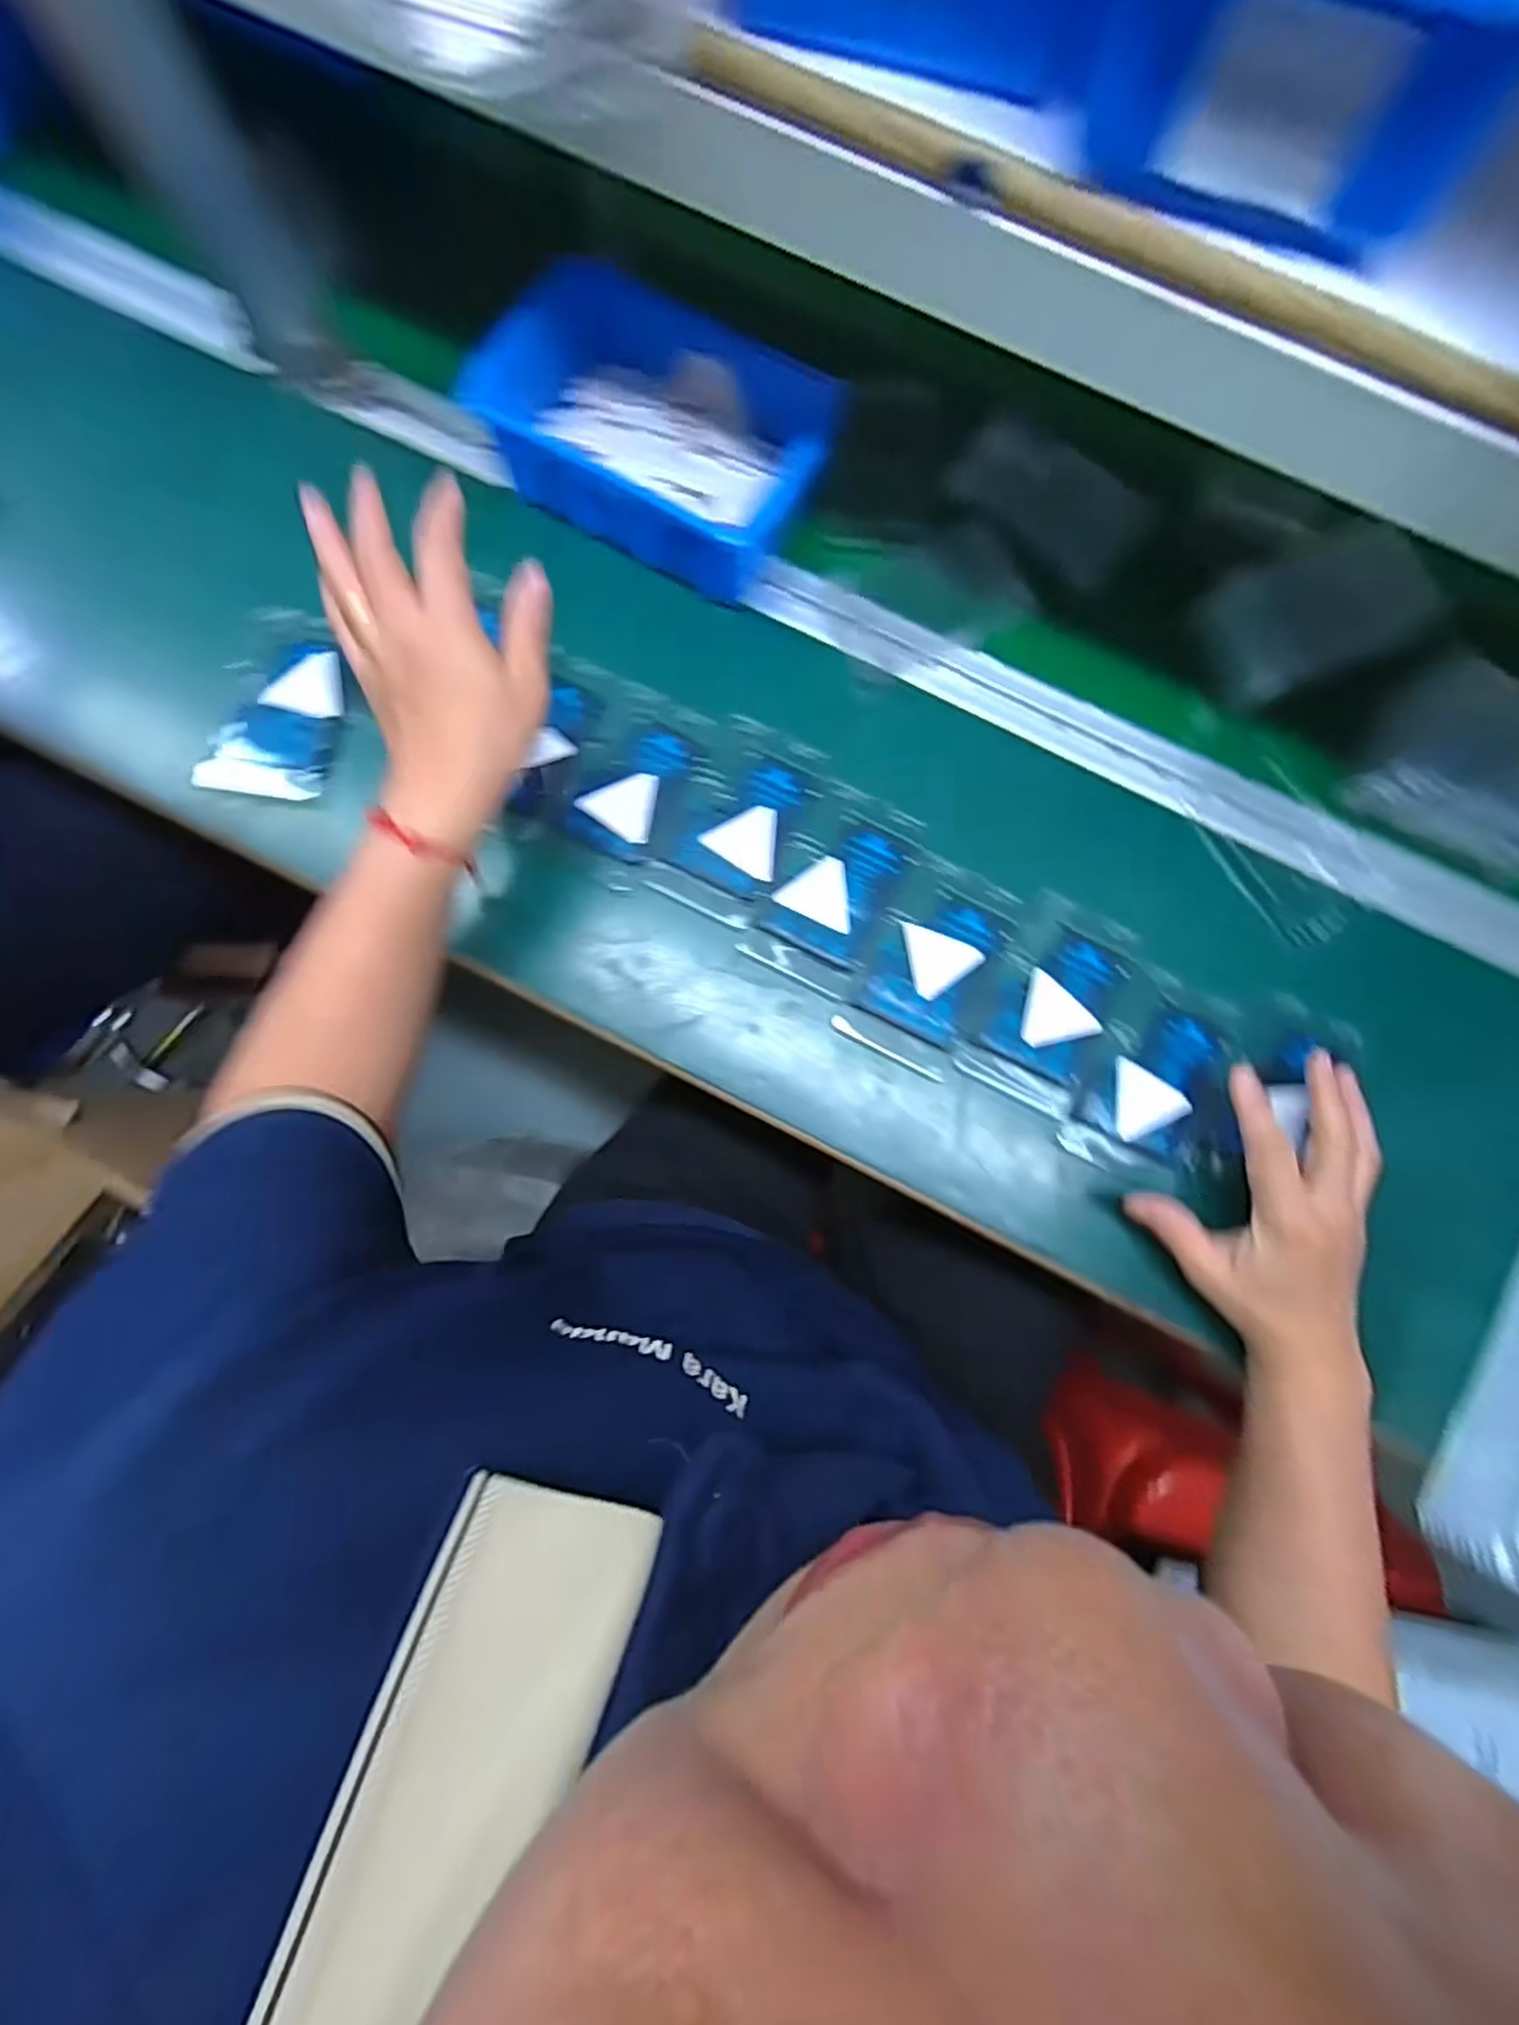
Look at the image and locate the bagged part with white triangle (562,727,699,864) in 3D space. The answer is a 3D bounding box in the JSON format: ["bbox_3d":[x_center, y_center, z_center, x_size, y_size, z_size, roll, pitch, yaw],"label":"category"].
[{"bbox_3d":[-0.082,-0.143,0.459,0.059,0.008,0.088,24,81,3],"label":"bagged part with white triangle"}]

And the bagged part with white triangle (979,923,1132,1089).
[{"bbox_3d":[0.184,-0.005,0.441,0.064,0.017,0.087,29,81,4],"label":"bagged part with white triangle"}]

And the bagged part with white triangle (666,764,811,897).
[{"bbox_3d":[-0.010,-0.121,0.454,0.062,0.012,0.086,26,81,3],"label":"bagged part with white triangle"}]

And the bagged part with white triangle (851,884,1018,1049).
[{"bbox_3d":[0.108,-0.034,0.446,0.070,0.014,0.095,28,81,3],"label":"bagged part with white triangle"}]

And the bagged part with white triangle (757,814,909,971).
[{"bbox_3d":[0.050,-0.079,0.451,0.067,0.013,0.089,27,81,3],"label":"bagged part with white triangle"}]

